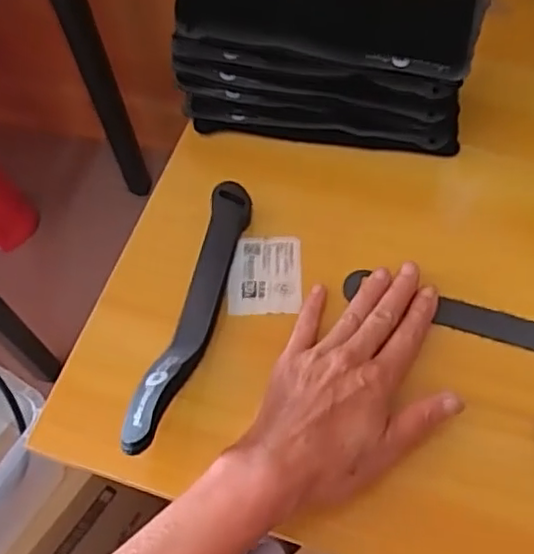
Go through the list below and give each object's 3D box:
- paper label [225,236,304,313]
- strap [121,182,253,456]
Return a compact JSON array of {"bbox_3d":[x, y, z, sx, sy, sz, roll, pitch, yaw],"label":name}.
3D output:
[{"bbox_3d":[-0.001,-0.002,0.434,0.048,0.004,0.059,-1,61,2],"label":"paper label"},{"bbox_3d":[-0.045,0.019,0.395,0.021,0.036,0.193,11,51,10],"label":"strap"}]

